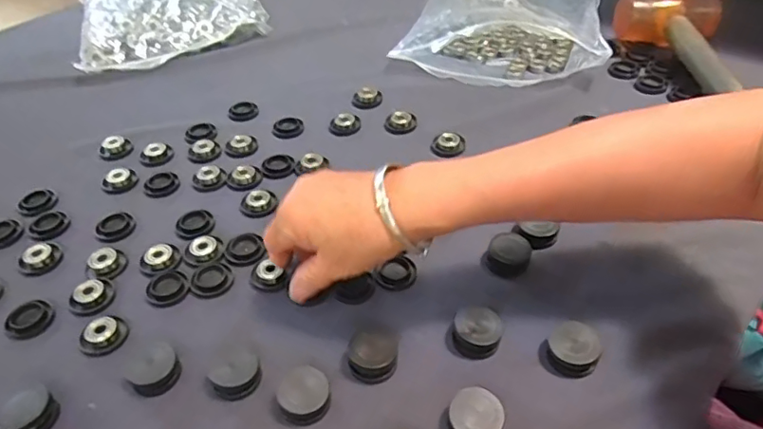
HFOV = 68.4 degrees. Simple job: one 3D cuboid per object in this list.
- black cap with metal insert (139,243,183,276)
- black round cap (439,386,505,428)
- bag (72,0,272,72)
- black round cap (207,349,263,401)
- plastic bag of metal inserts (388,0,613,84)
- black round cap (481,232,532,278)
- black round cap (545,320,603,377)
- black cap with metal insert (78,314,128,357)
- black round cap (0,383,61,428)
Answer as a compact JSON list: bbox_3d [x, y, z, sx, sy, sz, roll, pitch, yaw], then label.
[{"bbox_3d":[-0.182,0.035,0.462,0.029,0.009,0.034,6,43,9],"label":"black cap with metal insert"},{"bbox_3d":[0.056,0.125,0.341,0.035,0.015,0.032,-27,48,-24],"label":"black round cap"},{"bbox_3d":[-0.298,-0.287,0.794,0.240,0.042,0.236,-16,44,-14],"label":"bag"},{"bbox_3d":[-0.098,0.106,0.377,0.033,0.016,0.032,-2,42,2],"label":"black round cap"},{"bbox_3d":[0.162,-0.263,0.714,0.235,0.075,0.248,10,44,15],"label":"plastic bag of metal inserts"},{"bbox_3d":[0.099,0.031,0.442,0.035,0.021,0.030,9,44,13],"label":"black round cap"},{"bbox_3d":[0.130,0.089,0.378,0.033,0.016,0.034,-2,42,2],"label":"black round cap"},{"bbox_3d":[-0.203,0.085,0.411,0.029,0.012,0.033,-2,42,2],"label":"black cap with metal insert"},{"bbox_3d":[-0.226,0.127,0.359,0.027,0.021,0.032,28,51,30],"label":"black round cap"}]

